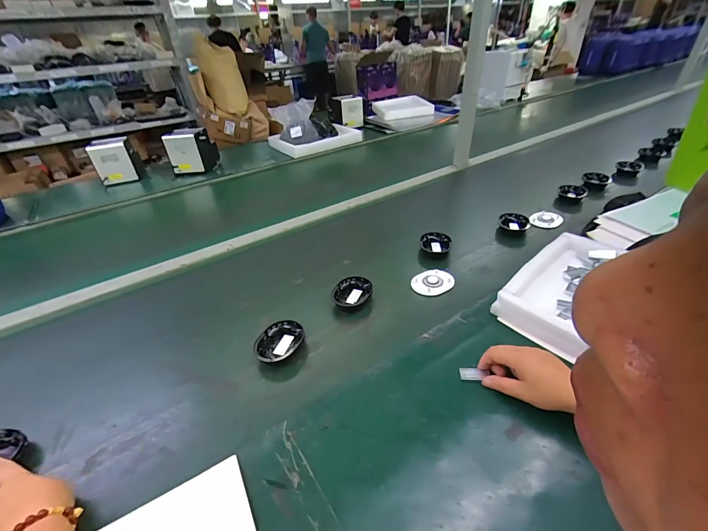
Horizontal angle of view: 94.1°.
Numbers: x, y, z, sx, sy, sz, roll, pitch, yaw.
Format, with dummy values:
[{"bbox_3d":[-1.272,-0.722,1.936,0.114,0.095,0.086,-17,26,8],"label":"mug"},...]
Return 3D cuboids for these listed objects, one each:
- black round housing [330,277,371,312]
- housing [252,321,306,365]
[{"bbox_3d":[-0.004,0.057,0.652,0.068,0.025,0.088,15,38,21],"label":"black round housing"},{"bbox_3d":[-0.126,0.129,0.558,0.065,0.021,0.085,12,37,18],"label":"housing"}]

